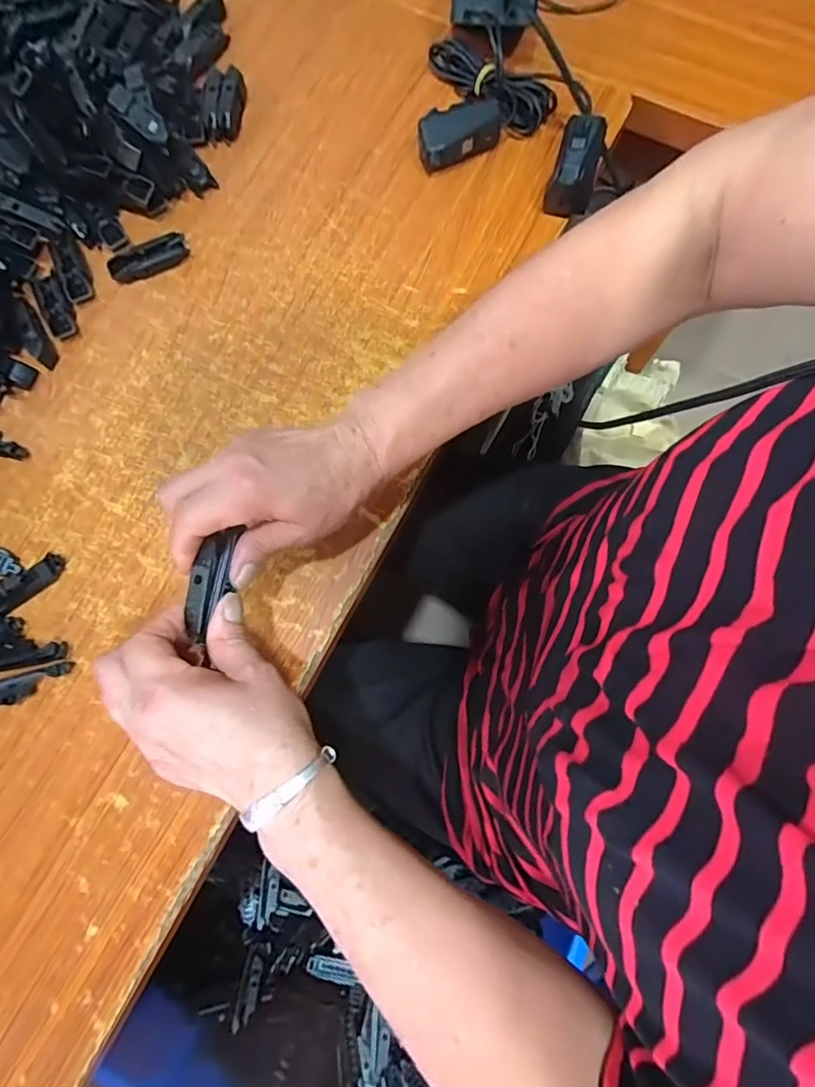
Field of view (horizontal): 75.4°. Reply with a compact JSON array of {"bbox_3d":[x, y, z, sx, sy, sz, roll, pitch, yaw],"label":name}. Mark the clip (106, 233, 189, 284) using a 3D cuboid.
[{"bbox_3d":[-0.217,-0.238,0.442,0.066,0.010,0.024,-27,79,-6],"label":"clip"}]

